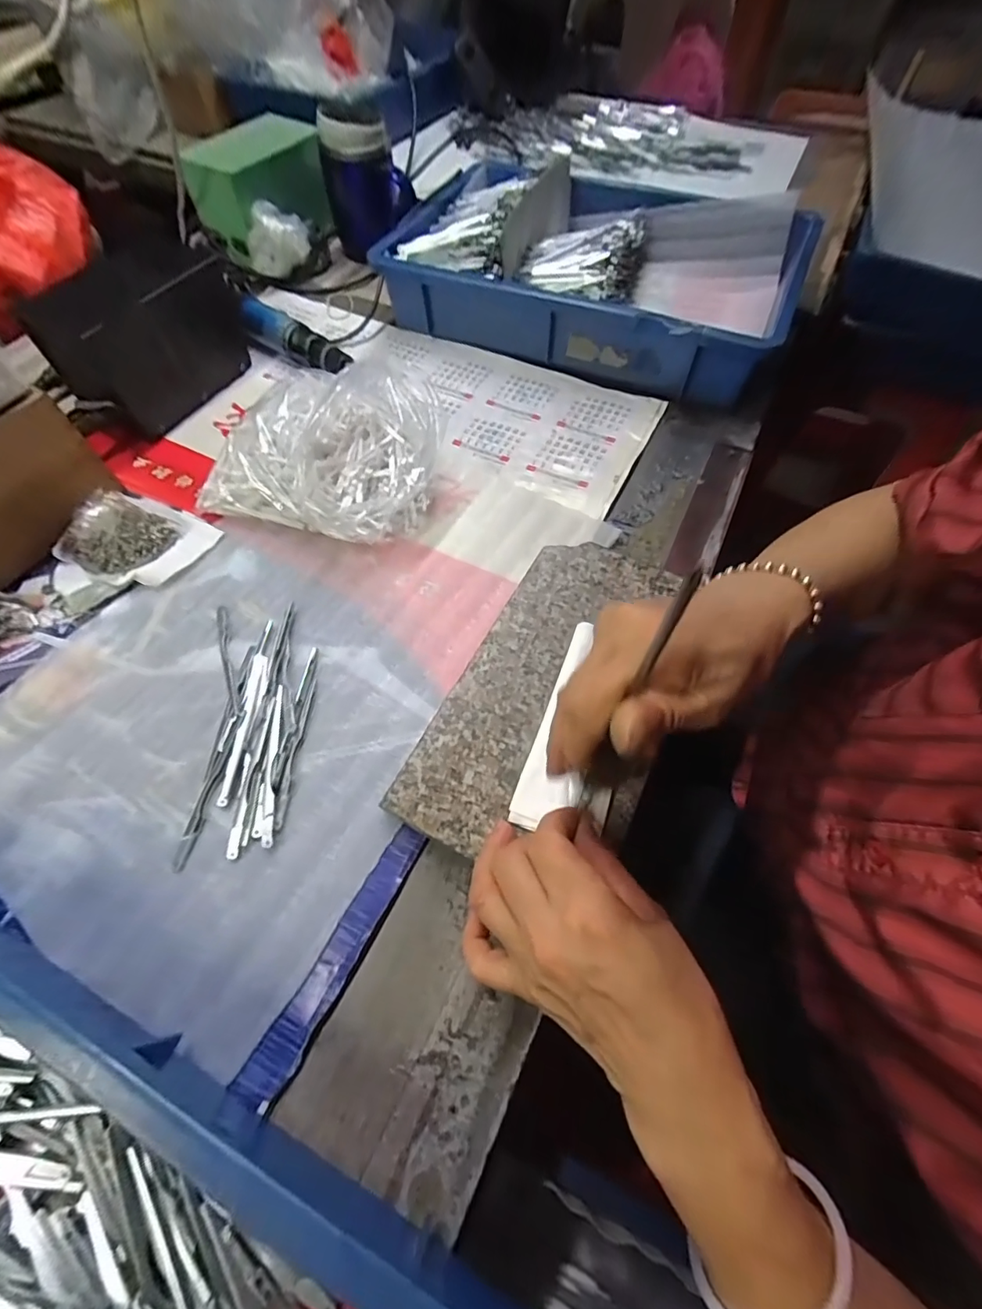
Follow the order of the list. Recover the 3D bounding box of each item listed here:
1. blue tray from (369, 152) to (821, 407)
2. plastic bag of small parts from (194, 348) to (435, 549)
[{"bbox_3d":[0.112,-0.439,0.554,0.410,0.083,0.285,25,64,14],"label":"blue tray"},{"bbox_3d":[-0.147,-0.166,0.412,0.205,0.082,0.150,-1,61,0],"label":"plastic bag of small parts"}]

